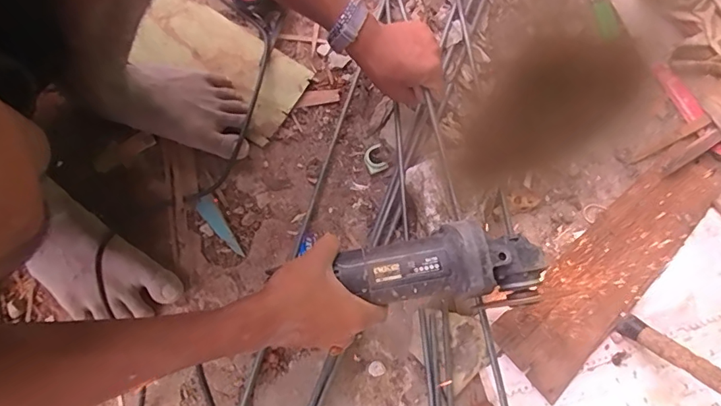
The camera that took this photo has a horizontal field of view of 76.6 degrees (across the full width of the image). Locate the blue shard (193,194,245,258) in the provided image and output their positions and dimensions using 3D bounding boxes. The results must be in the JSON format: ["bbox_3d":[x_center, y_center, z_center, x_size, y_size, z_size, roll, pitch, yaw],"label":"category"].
[{"bbox_3d":[-0.181,0.031,0.582,0.023,0.007,0.091,-32,76,-10],"label":"blue shard"}]

